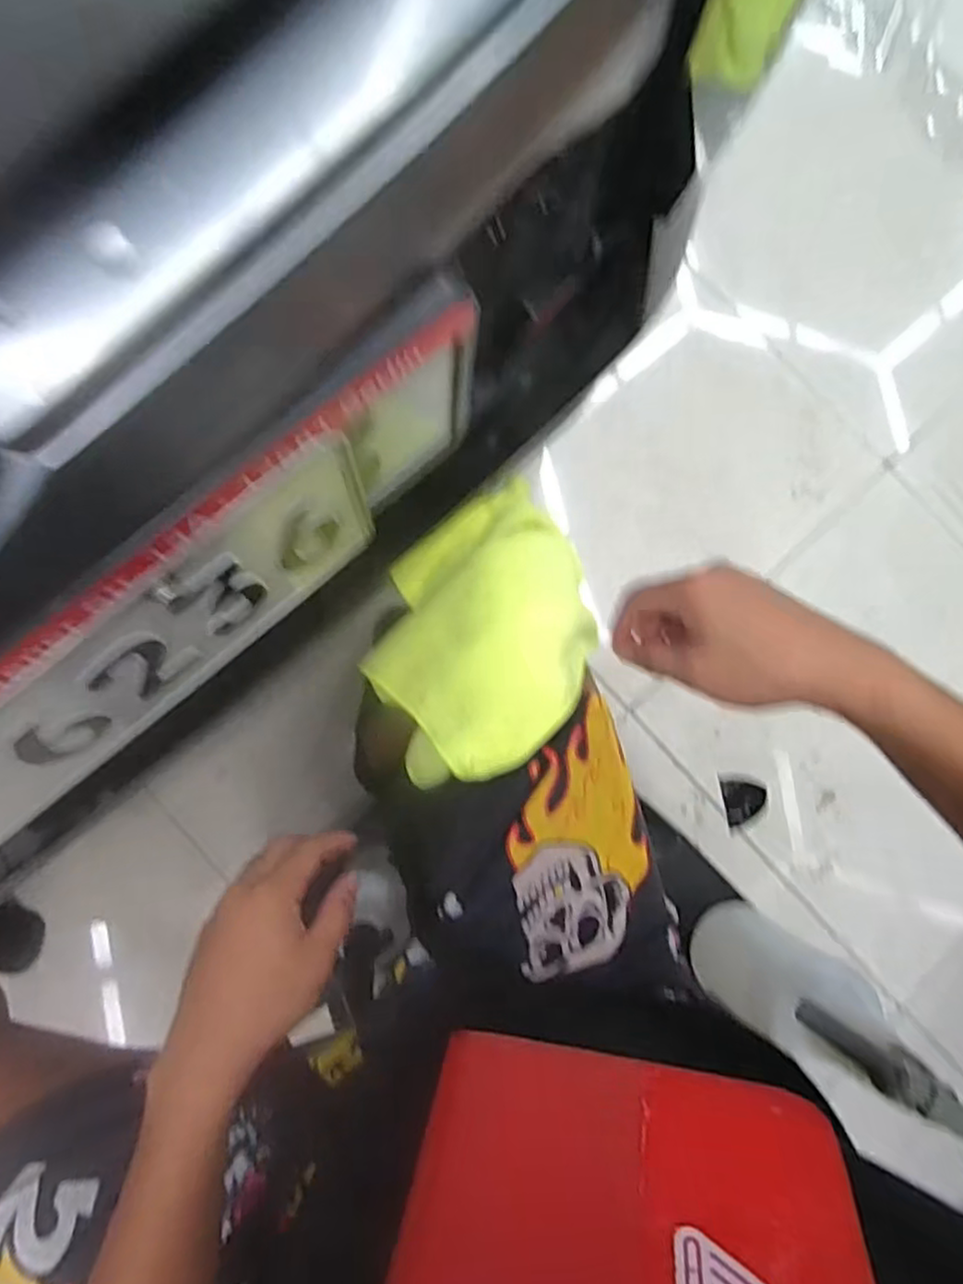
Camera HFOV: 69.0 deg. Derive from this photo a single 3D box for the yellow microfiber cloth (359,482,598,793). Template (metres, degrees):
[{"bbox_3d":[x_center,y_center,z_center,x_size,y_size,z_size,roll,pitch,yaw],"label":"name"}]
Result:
[{"bbox_3d":[0.003,-0.013,0.546,0.192,0.106,0.199,-24,85,-6],"label":"yellow microfiber cloth"}]

